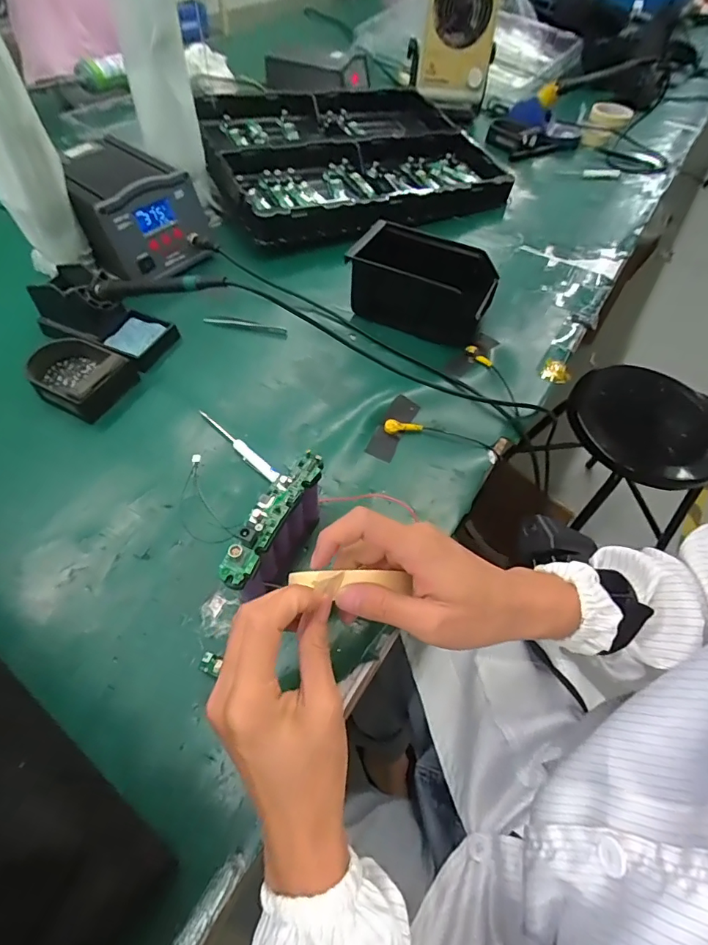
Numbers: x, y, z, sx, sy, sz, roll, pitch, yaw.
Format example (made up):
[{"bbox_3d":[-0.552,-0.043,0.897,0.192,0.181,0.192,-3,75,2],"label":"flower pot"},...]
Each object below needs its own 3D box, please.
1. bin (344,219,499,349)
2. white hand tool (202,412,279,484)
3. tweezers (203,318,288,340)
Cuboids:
[{"bbox_3d":[0.081,-0.240,0.572,0.181,0.078,0.114,22,58,12],"label":"bin"},{"bbox_3d":[-0.117,-0.029,0.470,0.120,0.012,0.012,40,62,21],"label":"white hand tool"},{"bbox_3d":[-0.135,-0.184,0.579,0.106,0.006,0.013,13,56,6],"label":"tweezers"}]

